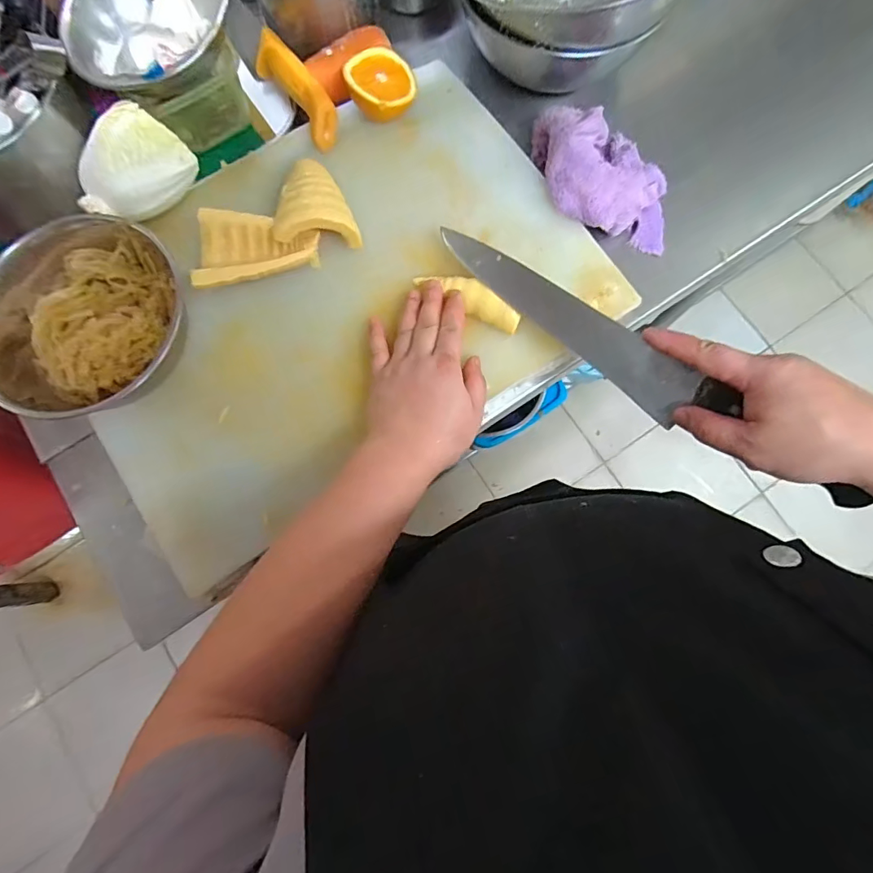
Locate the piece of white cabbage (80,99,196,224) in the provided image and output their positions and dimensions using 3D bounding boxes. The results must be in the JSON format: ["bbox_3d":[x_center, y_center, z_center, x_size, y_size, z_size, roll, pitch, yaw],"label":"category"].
[{"bbox_3d":[-0.278,-0.241,0.434,0.064,0.060,0.103,42,82,7],"label":"piece of white cabbage"}]

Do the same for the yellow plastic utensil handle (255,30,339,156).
[{"bbox_3d":[-0.140,-0.351,0.481,0.032,0.039,0.133,-34,81,-7],"label":"yellow plastic utensil handle"}]

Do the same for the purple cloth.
[{"bbox_3d":[0.167,-0.263,0.474,0.140,0.062,0.115,8,79,1],"label":"purple cloth"}]

